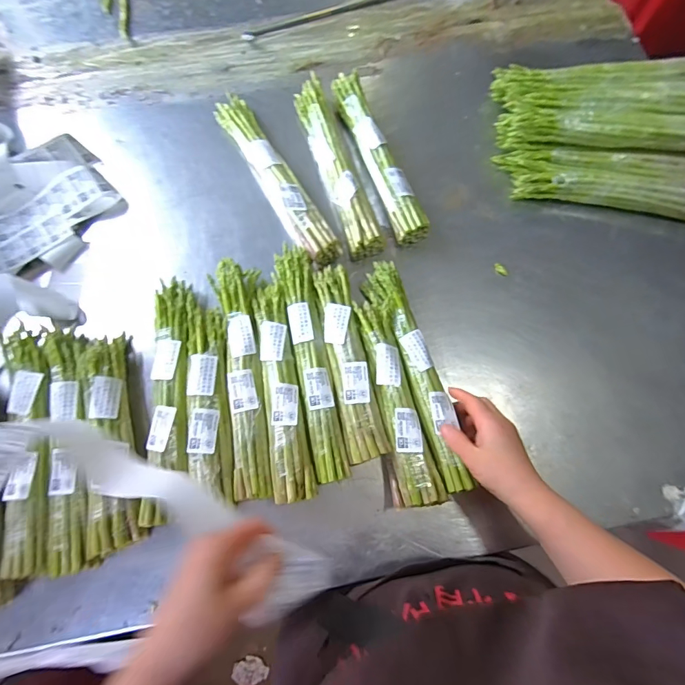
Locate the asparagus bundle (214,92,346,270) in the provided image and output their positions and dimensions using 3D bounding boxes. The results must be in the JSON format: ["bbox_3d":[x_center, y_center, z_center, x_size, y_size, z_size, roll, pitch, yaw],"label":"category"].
[{"bbox_3d":[-0.097,-0.237,0.583,0.055,0.049,0.301,-29,77,-8],"label":"asparagus bundle"}]

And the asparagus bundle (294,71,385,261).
[{"bbox_3d":[-0.010,-0.259,0.589,0.055,0.043,0.292,-17,76,-6],"label":"asparagus bundle"}]

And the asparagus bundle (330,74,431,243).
[{"bbox_3d":[0.052,-0.280,0.595,0.054,0.042,0.297,-19,76,-6],"label":"asparagus bundle"}]

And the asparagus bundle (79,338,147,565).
[{"bbox_3d":[-0.274,0.111,0.477,0.056,0.045,0.244,-15,76,-5],"label":"asparagus bundle"}]

